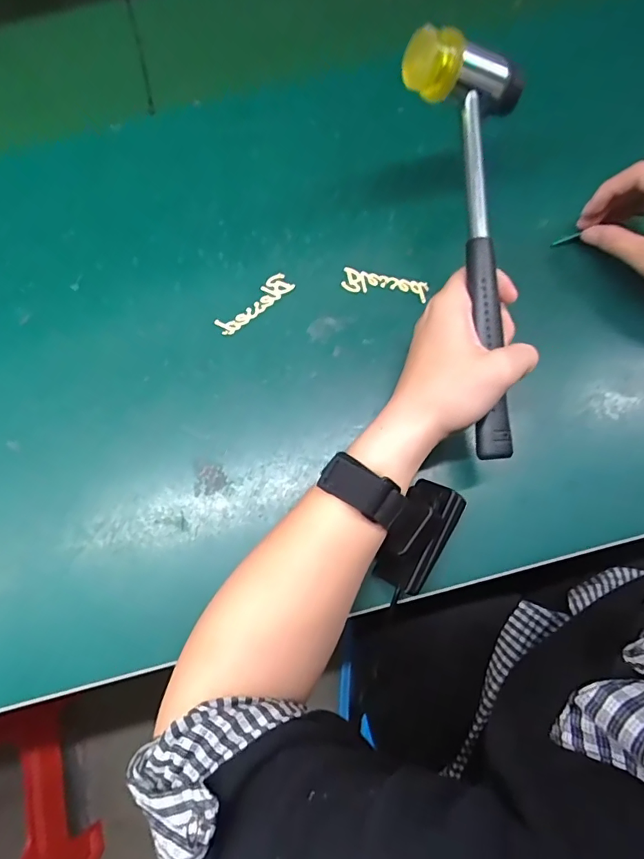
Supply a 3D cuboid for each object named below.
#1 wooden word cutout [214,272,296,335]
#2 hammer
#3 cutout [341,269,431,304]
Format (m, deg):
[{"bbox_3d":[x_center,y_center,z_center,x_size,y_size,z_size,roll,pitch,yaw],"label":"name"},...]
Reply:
[{"bbox_3d":[-0.052,-0.097,0.377,0.065,0.004,0.017,-38,88,-6],"label":"wooden word cutout"},{"bbox_3d":[0.093,-0.113,0.302,0.076,0.049,0.259,-3,87,1],"label":"hammer"},{"bbox_3d":[0.049,-0.111,0.377,0.066,0.006,0.016,12,76,6],"label":"cutout"}]

